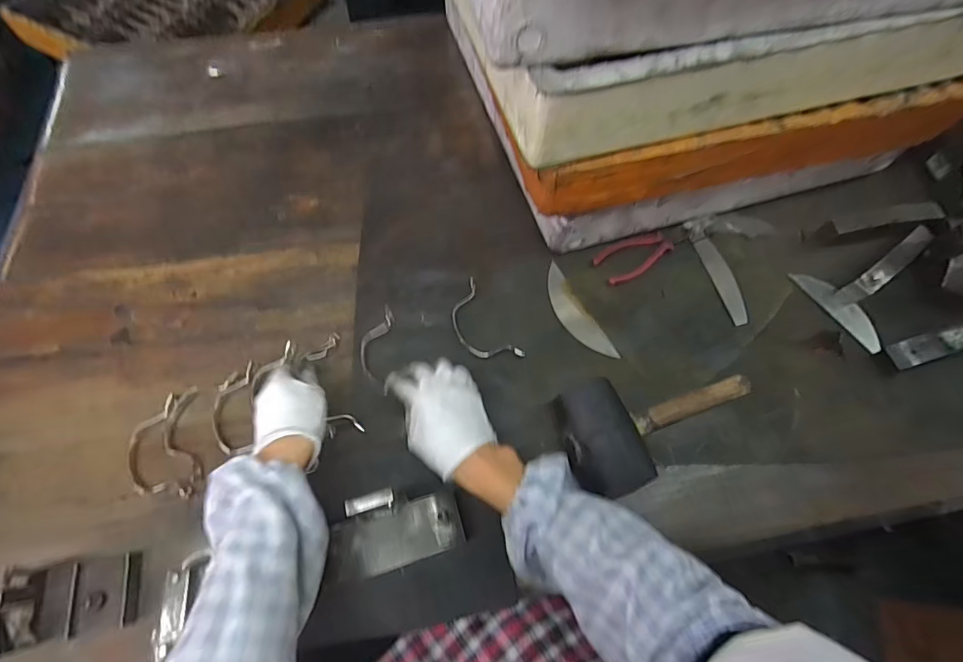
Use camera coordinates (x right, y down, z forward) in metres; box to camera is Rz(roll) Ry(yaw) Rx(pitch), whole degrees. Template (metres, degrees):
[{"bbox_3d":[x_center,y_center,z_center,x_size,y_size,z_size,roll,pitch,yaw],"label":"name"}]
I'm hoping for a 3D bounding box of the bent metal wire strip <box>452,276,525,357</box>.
[{"bbox_3d":[-0.003,-0.007,0.569,0.057,0.008,0.121,-29,69,-15],"label":"bent metal wire strip"}]

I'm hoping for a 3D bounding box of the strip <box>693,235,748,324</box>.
[{"bbox_3d":[0.326,-0.071,0.612,0.032,0.005,0.133,-6,65,-5],"label":"strip"}]

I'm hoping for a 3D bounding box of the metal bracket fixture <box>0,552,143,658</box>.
[{"bbox_3d":[-0.379,0.243,0.406,0.095,0.069,0.065,-12,66,-8],"label":"metal bracket fixture"}]

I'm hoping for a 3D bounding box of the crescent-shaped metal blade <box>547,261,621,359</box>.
[{"bbox_3d":[0.120,-0.022,0.586,0.038,0.004,0.145,-29,71,-8],"label":"crescent-shaped metal blade"}]

